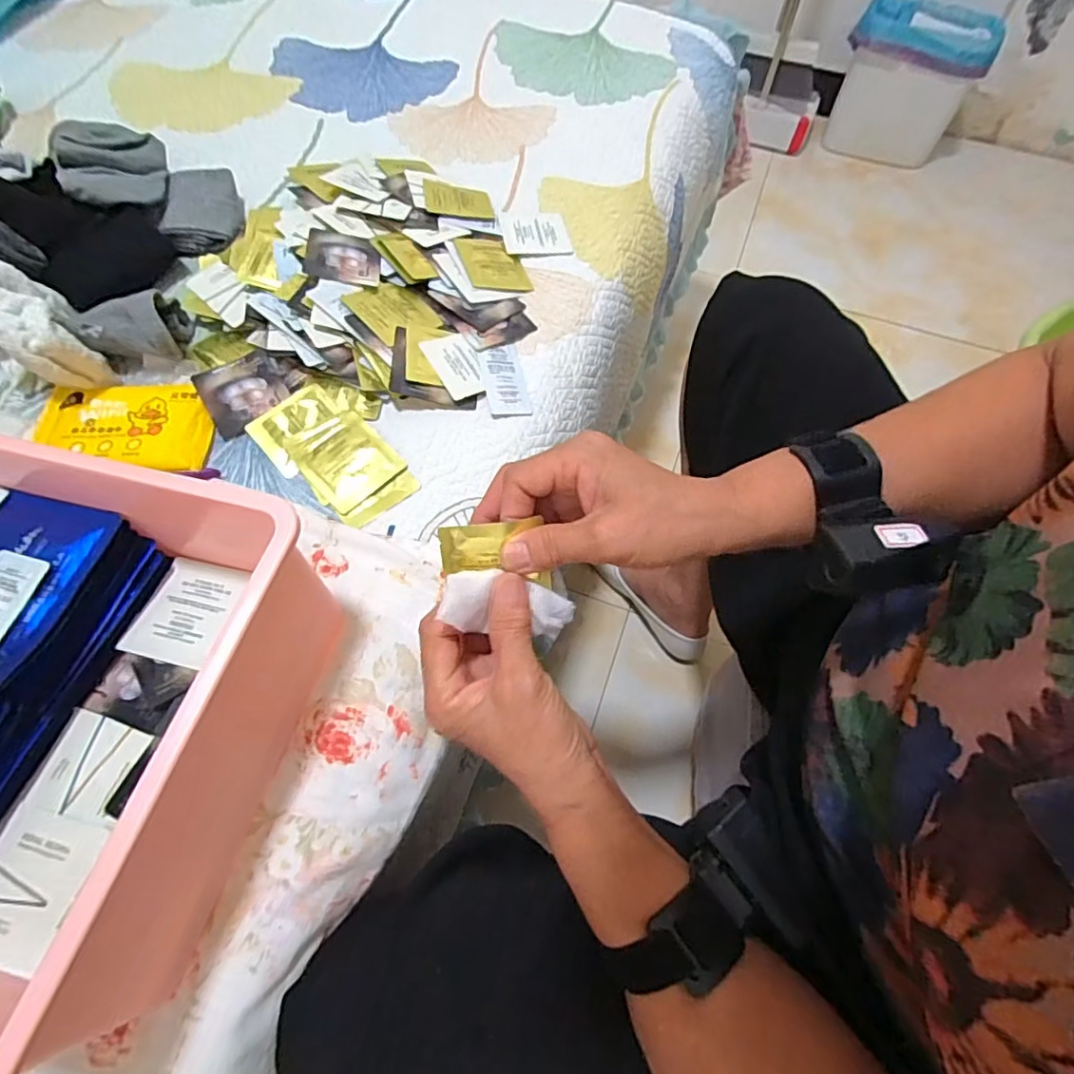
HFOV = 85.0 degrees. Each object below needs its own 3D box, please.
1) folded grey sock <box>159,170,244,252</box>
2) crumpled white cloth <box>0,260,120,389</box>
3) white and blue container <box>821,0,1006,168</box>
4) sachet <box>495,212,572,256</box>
[{"bbox_3d":[-0.306,-0.302,0.542,0.059,0.030,0.087,-6,62,-6],"label":"folded grey sock"},{"bbox_3d":[-0.378,-0.156,0.436,0.102,0.065,0.066,39,67,17],"label":"crumpled white cloth"},{"bbox_3d":[0.835,-1.020,1.344,0.290,0.277,0.122,10,62,2],"label":"white and blue container"},{"bbox_3d":[-0.003,-0.293,0.562,0.064,0.005,0.062,-8,63,-7],"label":"sachet"}]

